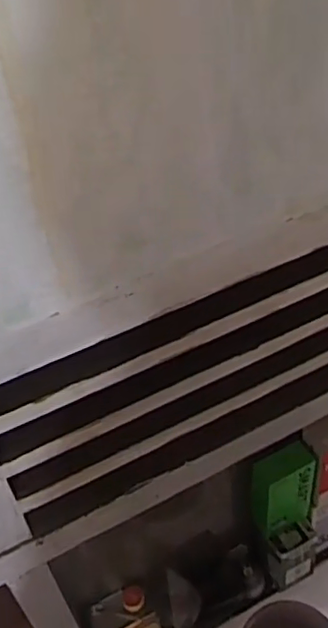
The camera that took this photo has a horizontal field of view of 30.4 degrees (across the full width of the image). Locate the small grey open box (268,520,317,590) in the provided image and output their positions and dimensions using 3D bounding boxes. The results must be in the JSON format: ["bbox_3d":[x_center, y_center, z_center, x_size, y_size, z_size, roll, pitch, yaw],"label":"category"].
[{"bbox_3d":[0.243,0.453,1.140,0.089,0.139,0.045,-20,43,-14],"label":"small grey open box"}]

